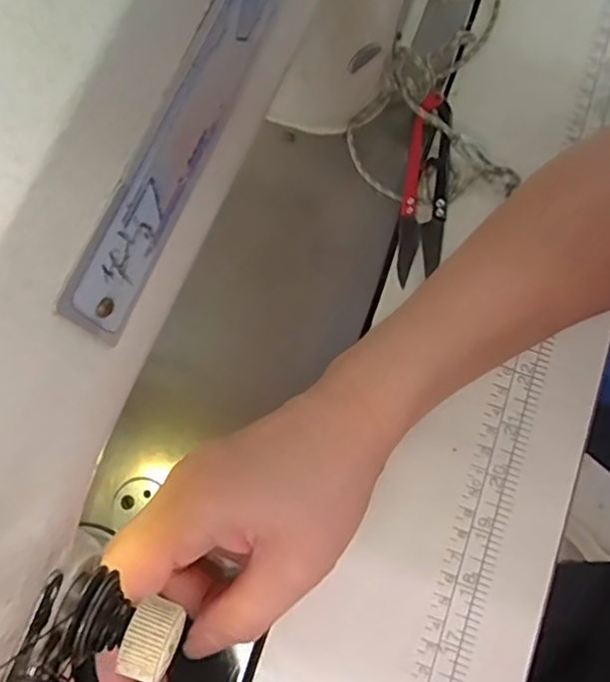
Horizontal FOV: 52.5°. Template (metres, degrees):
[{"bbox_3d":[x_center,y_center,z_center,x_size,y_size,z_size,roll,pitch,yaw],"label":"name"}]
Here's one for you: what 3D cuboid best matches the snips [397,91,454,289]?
[{"bbox_3d":[0.063,-0.079,0.321,0.023,0.014,0.100,9,77,4],"label":"snips"}]

